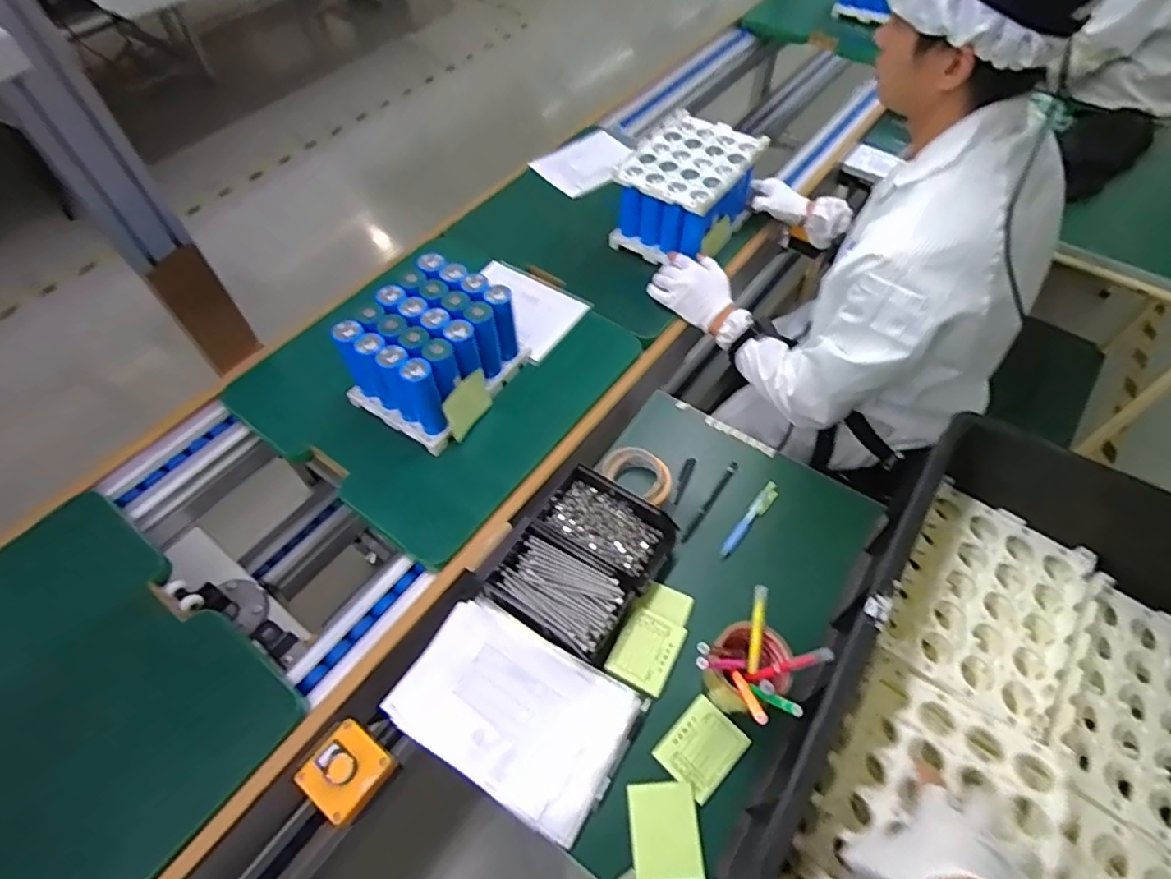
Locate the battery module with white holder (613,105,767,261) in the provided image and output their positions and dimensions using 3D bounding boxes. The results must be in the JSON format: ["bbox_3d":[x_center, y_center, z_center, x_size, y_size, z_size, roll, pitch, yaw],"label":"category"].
[{"bbox_3d":[0.182,-0.441,1.103,0.192,0.165,0.239,29,60,19],"label":"battery module with white holder"}]

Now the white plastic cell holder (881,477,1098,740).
[{"bbox_3d":[0.453,0.187,0.688,0.167,0.051,0.233,30,60,19],"label":"white plastic cell holder"}]

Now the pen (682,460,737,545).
[{"bbox_3d":[0.184,0.091,0.886,0.013,0.007,0.158,30,60,20],"label":"pen"}]

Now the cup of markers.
[{"bbox_3d":[0.184,0.258,0.679,0.109,0.136,0.097,-36,62,-22],"label":"cup of markers"}]

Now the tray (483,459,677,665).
[{"bbox_3d":[-0.002,0.149,0.787,0.176,0.060,0.231,31,61,20],"label":"tray"}]

